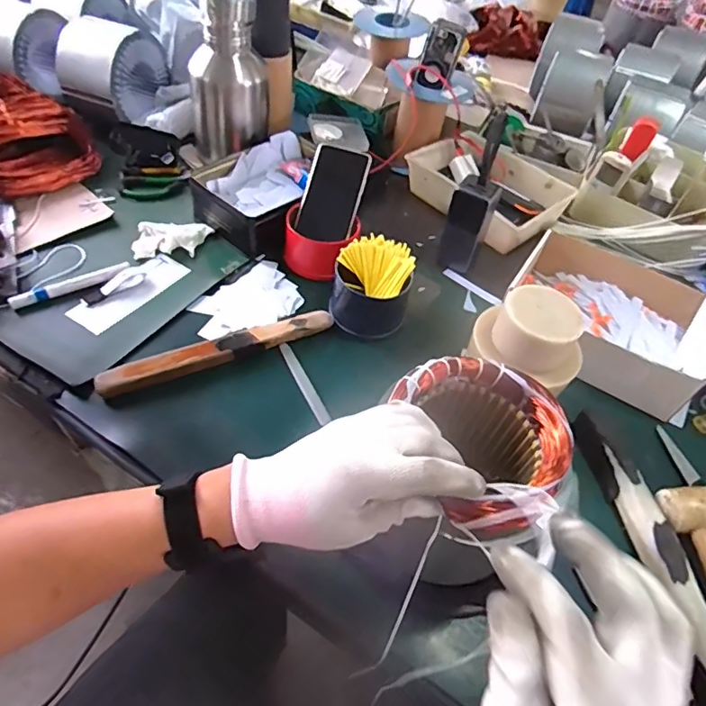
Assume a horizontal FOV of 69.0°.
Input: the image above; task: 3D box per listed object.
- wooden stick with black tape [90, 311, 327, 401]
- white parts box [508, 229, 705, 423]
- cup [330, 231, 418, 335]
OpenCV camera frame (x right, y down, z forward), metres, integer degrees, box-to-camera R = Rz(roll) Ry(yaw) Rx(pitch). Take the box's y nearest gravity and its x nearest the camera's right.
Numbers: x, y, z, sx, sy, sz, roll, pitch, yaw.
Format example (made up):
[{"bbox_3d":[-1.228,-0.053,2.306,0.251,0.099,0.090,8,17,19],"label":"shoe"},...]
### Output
[{"bbox_3d":[-0.151,-0.005,0.600,0.274,0.025,0.029,-20,56,-21],"label":"wooden stick with black tape"},{"bbox_3d":[0.332,-0.048,0.670,0.233,0.066,0.210,28,54,16],"label":"white parts box"},{"bbox_3d":[0.025,-0.086,0.659,0.094,0.083,0.096,3,51,-4],"label":"cup"}]

